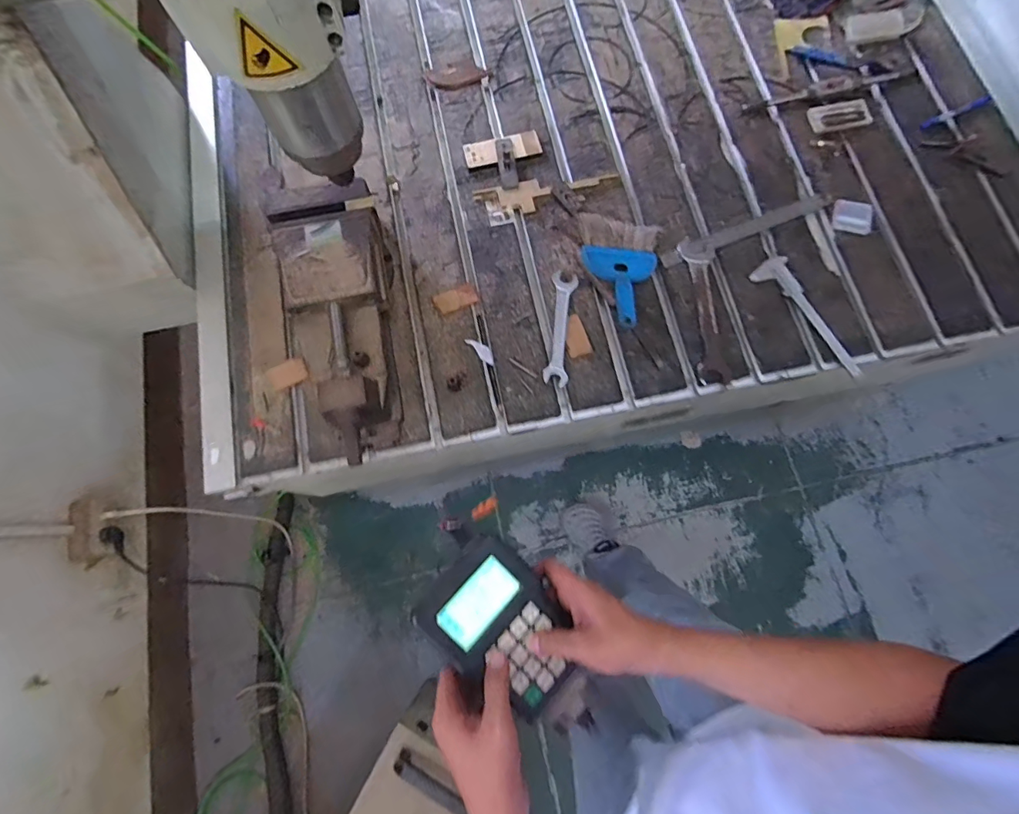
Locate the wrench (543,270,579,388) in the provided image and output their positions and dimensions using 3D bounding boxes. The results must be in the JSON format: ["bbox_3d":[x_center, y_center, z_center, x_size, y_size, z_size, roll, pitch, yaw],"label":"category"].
[{"bbox_3d":[0.081,-0.129,0.735,0.037,0.007,0.191,7,76,2],"label":"wrench"}]

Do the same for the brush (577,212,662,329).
[{"bbox_3d":[0.172,-0.217,0.741,0.128,0.036,0.180,6,76,2],"label":"brush"}]

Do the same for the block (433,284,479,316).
[{"bbox_3d":[-0.086,-0.175,0.750,0.067,0.006,0.038,-24,77,-5],"label":"block"}]

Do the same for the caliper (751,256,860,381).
[{"bbox_3d":[0.481,-0.144,0.736,0.065,0.009,0.226,-32,78,-7],"label":"caliper"}]

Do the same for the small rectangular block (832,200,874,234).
[{"bbox_3d":[0.577,-0.321,0.781,0.061,0.004,0.057,13,83,10],"label":"small rectangular block"}]

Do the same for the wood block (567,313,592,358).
[{"bbox_3d":[0.104,-0.112,0.732,0.037,0.007,0.070,-19,76,-4],"label":"wood block"}]

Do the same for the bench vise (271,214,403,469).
[{"bbox_3d":[-0.246,-0.096,0.679,0.146,0.110,0.361,-8,76,-1],"label":"bench vise"}]

